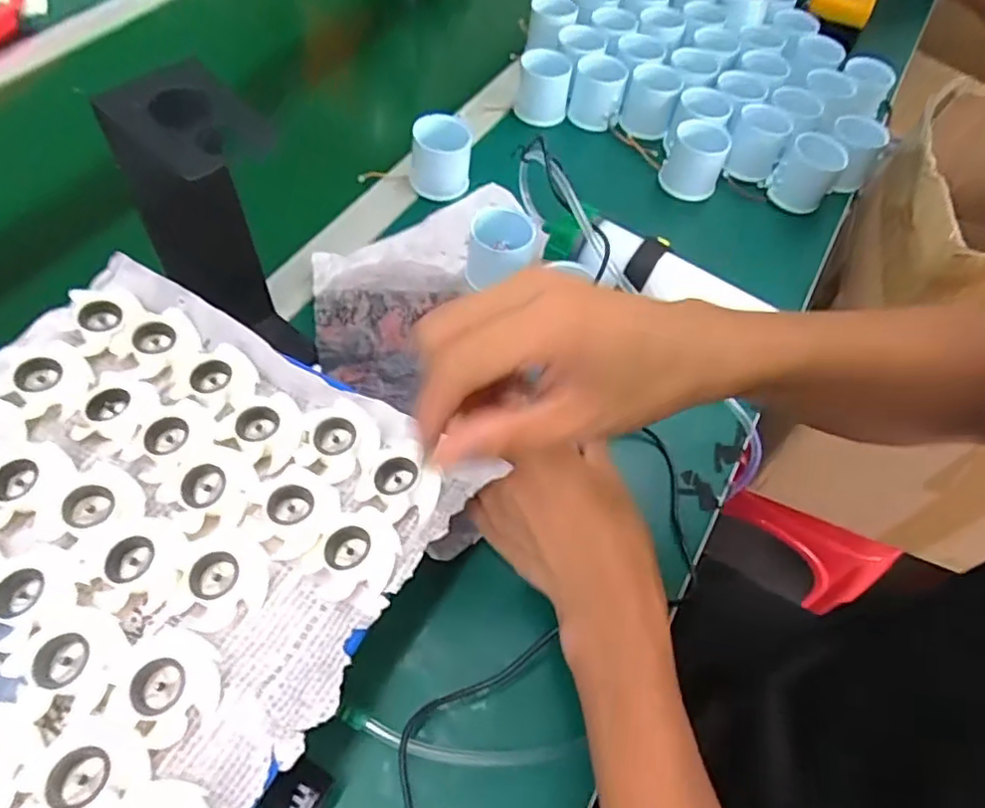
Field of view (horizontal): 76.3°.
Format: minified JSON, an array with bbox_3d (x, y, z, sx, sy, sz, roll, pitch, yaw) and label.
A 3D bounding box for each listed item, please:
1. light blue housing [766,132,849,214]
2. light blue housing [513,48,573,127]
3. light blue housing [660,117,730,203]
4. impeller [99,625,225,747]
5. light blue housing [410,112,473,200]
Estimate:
[{"bbox_3d":[0.301,-0.218,0.601,0.051,0.063,0.055,31,60,16],"label":"light blue housing"},{"bbox_3d":[0.053,-0.330,0.650,0.054,0.053,0.051,8,57,1],"label":"light blue housing"},{"bbox_3d":[0.193,-0.232,0.596,0.055,0.063,0.055,19,58,8],"label":"light blue housing"},{"bbox_3d":[-0.141,0.118,0.266,0.044,0.015,0.043,2,57,-3],"label":"impeller"},{"bbox_3d":[-0.048,-0.227,0.571,0.055,0.057,0.053,-5,57,-7],"label":"light blue housing"}]

